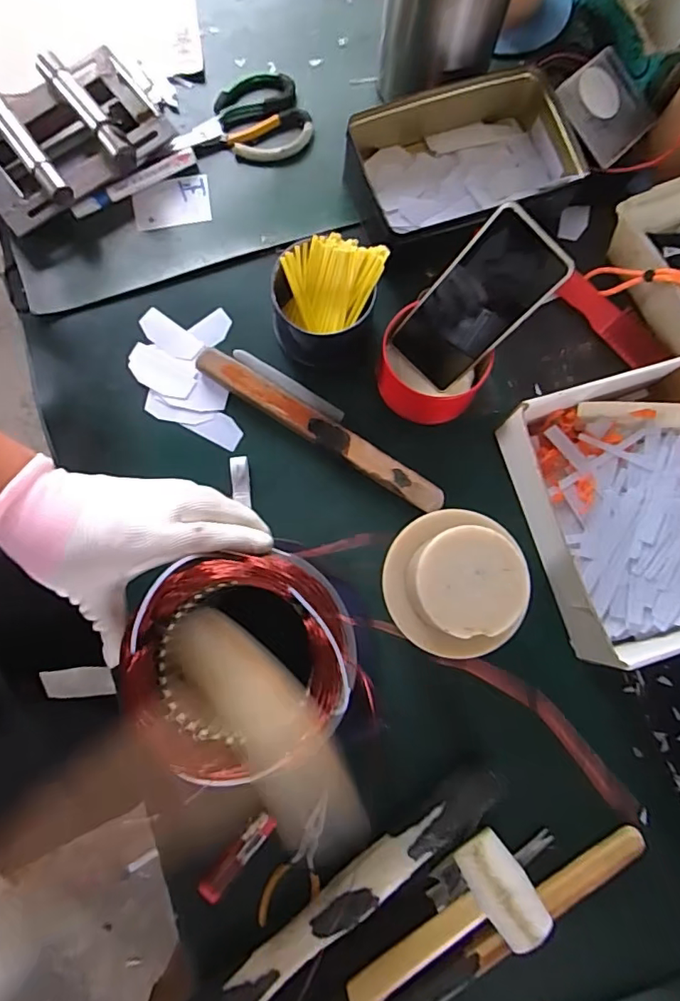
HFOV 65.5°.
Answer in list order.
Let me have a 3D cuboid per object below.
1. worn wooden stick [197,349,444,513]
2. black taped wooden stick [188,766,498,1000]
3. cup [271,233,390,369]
[{"bbox_3d":[-0.021,-0.071,0.525,0.275,0.018,0.030,32,82,5],"label":"worn wooden stick"},{"bbox_3d":[0.005,0.336,0.442,0.318,0.033,0.042,-36,82,-5],"label":"black taped wooden stick"},{"bbox_3d":[-0.016,-0.192,0.514,0.100,0.080,0.093,0,81,0],"label":"cup"}]

